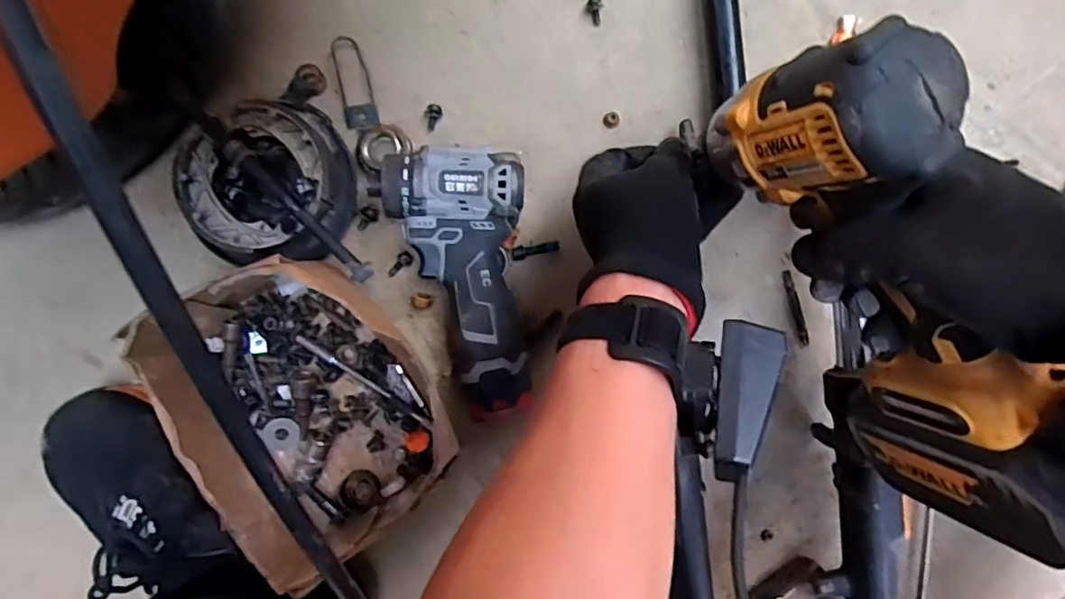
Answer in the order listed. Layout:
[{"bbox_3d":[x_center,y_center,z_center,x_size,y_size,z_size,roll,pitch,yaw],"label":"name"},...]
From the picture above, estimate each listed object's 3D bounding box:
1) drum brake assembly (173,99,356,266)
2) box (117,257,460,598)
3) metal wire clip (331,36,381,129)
[{"bbox_3d":[-0.192,-0.082,0.444,0.114,0.065,0.107,0,90,-1],"label":"drum brake assembly"},{"bbox_3d":[-0.153,0.069,0.429,0.155,0.103,0.200,-29,90,-1],"label":"box"},{"bbox_3d":[-0.144,-0.173,0.474,0.027,0.007,0.075,-15,90,-1],"label":"metal wire clip"}]

